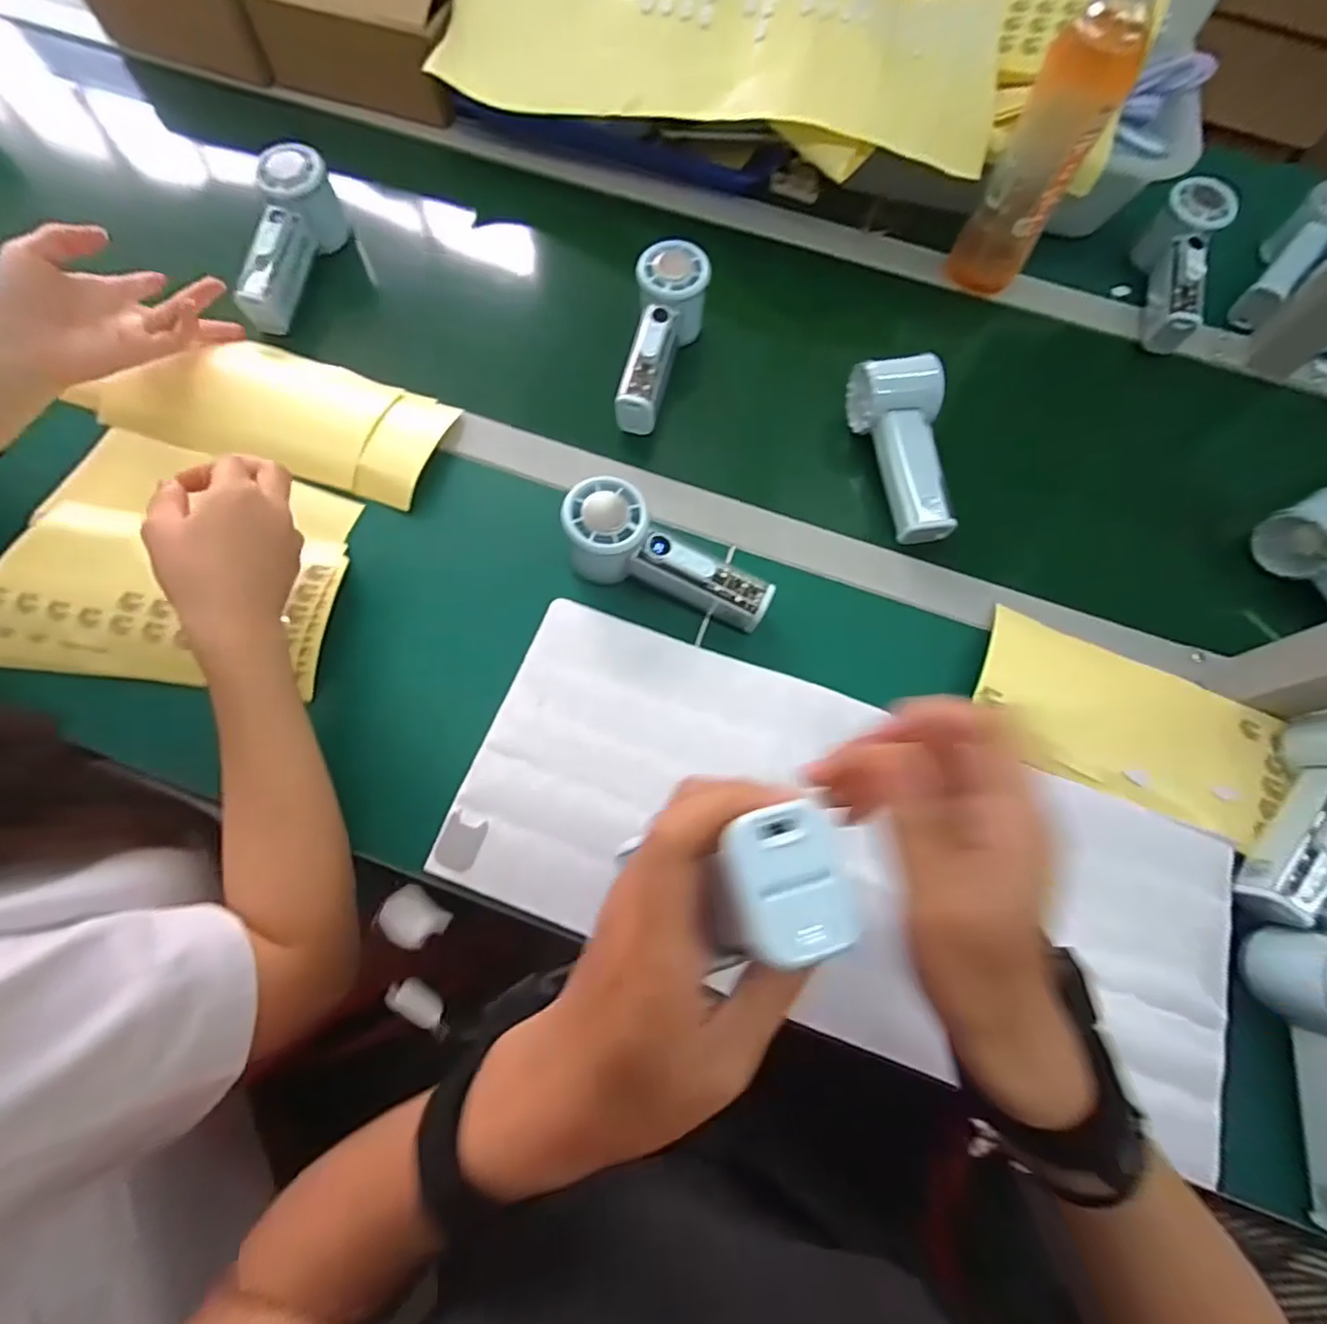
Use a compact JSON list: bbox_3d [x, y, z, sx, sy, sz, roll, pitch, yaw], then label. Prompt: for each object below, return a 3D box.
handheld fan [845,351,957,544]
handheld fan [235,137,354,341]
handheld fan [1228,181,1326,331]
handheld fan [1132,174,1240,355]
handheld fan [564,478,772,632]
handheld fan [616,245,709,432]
[{"bbox_3d":[0.195,-0.168,0.471,0.058,0.044,0.146,-10,84,-6],"label":"handheld fan"},{"bbox_3d":[-0.320,-0.361,0.512,0.052,0.058,0.159,3,70,-1],"label":"handheld fan"},{"bbox_3d":[0.583,-0.376,0.545,0.042,0.054,0.151,36,88,10],"label":"handheld fan"},{"bbox_3d":[0.472,-0.357,0.545,0.051,0.055,0.156,13,85,3],"label":"handheld fan"},{"bbox_3d":[-0.001,-0.071,0.428,0.153,0.059,0.052,28,71,-6],"label":"handheld fan"},{"bbox_3d":[0.001,-0.266,0.490,0.059,0.055,0.149,8,70,1],"label":"handheld fan"}]

